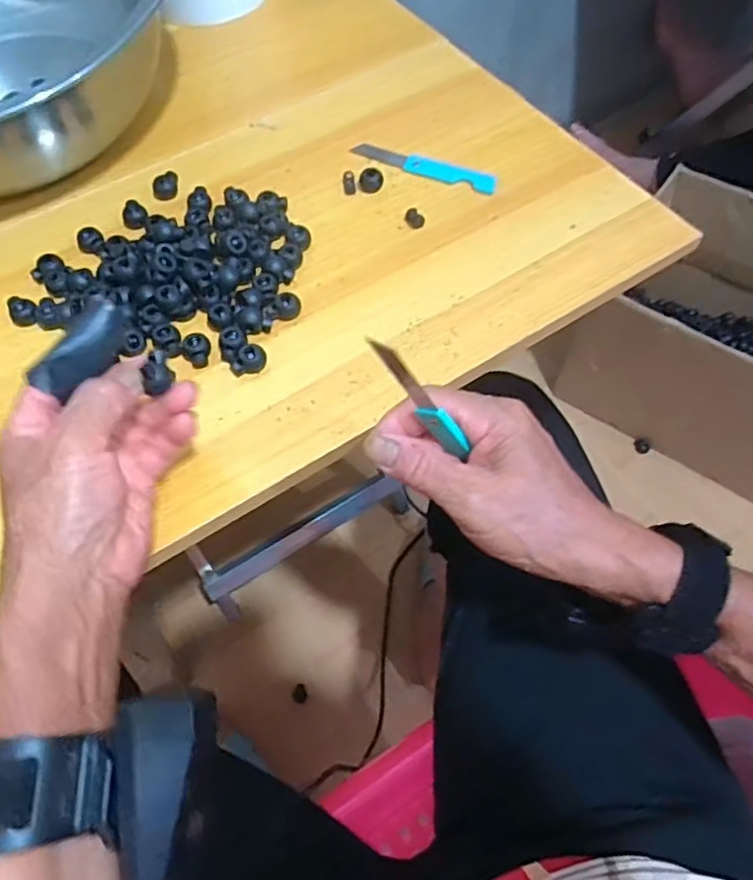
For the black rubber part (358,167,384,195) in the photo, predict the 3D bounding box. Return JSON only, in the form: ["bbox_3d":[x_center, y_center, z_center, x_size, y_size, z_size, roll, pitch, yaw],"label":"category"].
[{"bbox_3d":[-0.004,-0.196,0.478,0.016,0.011,0.018,32,67,17],"label":"black rubber part"}]

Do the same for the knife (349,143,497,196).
[{"bbox_3d":[0.037,-0.214,0.489,0.118,0.006,0.024,24,64,13],"label":"knife"}]

